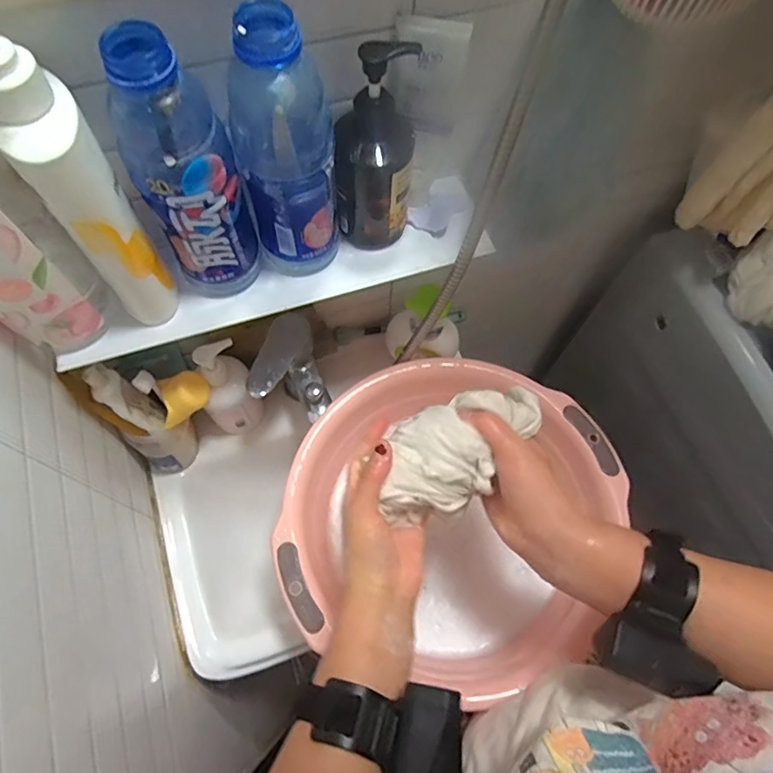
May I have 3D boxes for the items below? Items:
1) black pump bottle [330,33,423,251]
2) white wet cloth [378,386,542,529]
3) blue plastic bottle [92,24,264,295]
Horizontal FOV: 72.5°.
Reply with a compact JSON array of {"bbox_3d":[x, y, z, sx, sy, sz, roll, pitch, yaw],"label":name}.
[{"bbox_3d":[-0.009,-0.191,0.432,0.066,0.168,0.065,-1,66,-3],"label":"black pump bottle"},{"bbox_3d":[0.060,0.054,0.429,0.133,0.076,0.075,-15,67,-9],"label":"white wet cloth"},{"bbox_3d":[-0.145,-0.155,0.386,0.073,0.202,0.069,-24,69,-12],"label":"blue plastic bottle"}]

